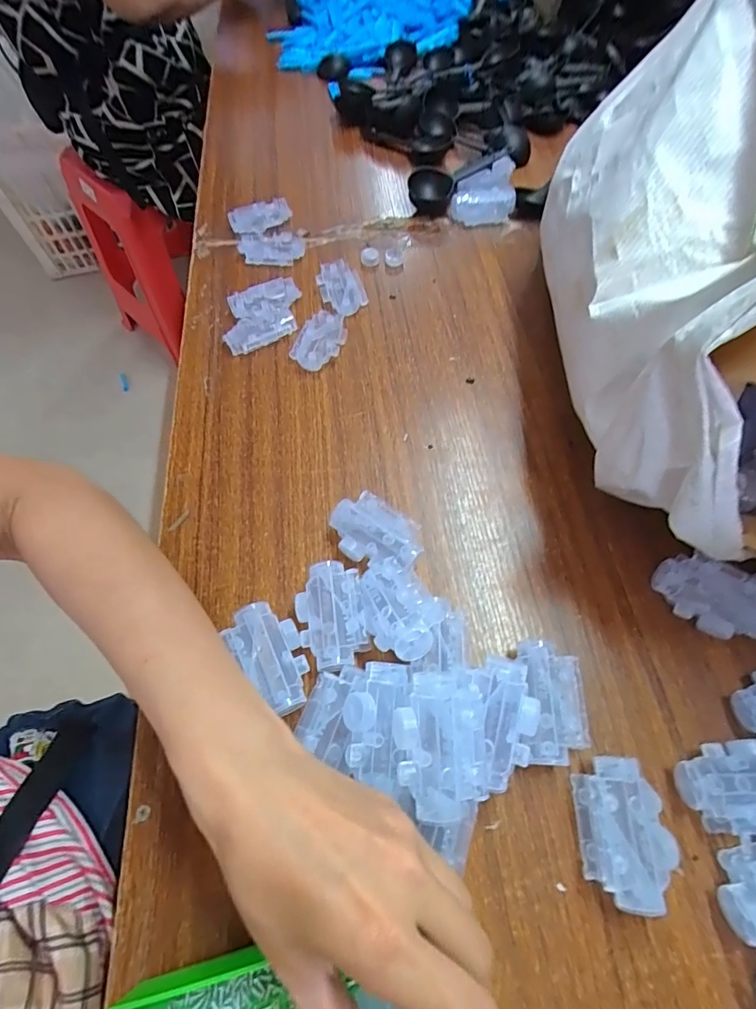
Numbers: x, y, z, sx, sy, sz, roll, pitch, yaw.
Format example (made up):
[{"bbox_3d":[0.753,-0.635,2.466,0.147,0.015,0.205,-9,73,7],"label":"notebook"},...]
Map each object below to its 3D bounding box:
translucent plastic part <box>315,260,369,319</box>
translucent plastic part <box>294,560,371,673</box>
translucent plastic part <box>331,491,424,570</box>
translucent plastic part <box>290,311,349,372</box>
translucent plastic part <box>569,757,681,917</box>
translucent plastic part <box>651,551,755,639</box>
[{"bbox_3d":[-0.038,-0.225,0.482,0.044,0.016,0.068,-17,64,-9],"label":"translucent plastic part"},{"bbox_3d":[-0.032,0.076,0.314,0.043,0.028,0.071,-9,63,-5],"label":"translucent plastic part"},{"bbox_3d":[-0.002,0.023,0.342,0.068,0.030,0.043,32,67,16],"label":"translucent plastic part"},{"bbox_3d":[-0.056,-0.158,0.446,0.043,0.014,0.067,17,64,9],"label":"translucent plastic part"},{"bbox_3d":[0.139,0.182,0.259,0.046,0.029,0.069,-1,62,0],"label":"translucent plastic part"},{"bbox_3d":[0.230,0.062,0.317,0.068,0.019,0.046,44,101,12],"label":"translucent plastic part"}]

